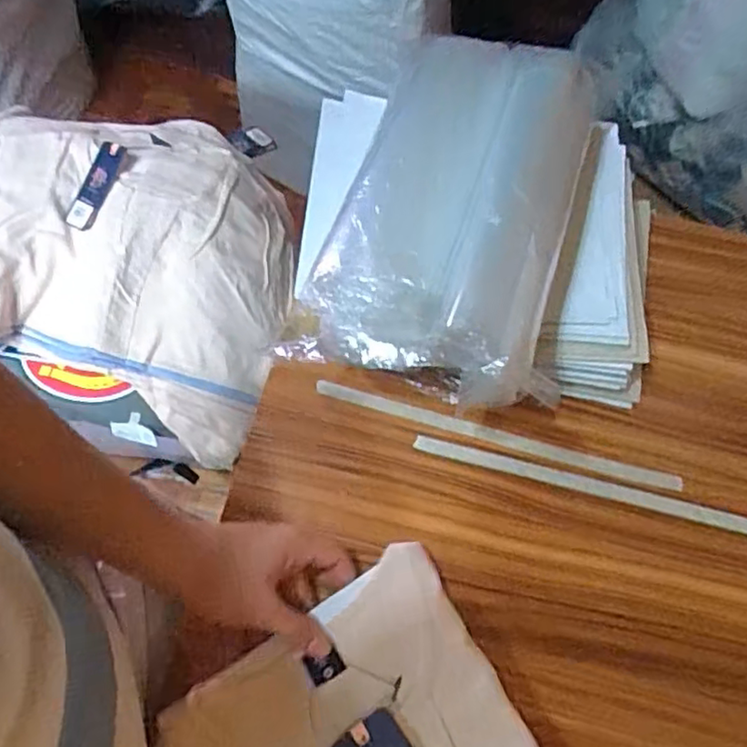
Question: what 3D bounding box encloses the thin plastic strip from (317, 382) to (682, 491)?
[{"bbox_3d":[0.106,0.053,0.537,0.313,0.008,0.014,15,68,4],"label":"thin plastic strip"}]

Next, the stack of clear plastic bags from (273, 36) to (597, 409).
[{"bbox_3d":[0.067,-0.120,0.468,0.175,0.070,0.308,18,68,4],"label":"stack of clear plastic bags"}]

